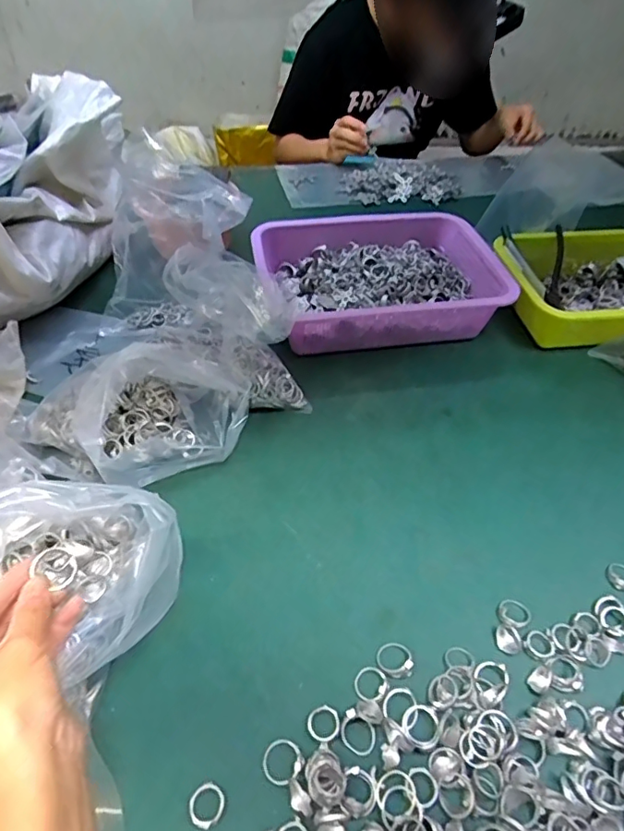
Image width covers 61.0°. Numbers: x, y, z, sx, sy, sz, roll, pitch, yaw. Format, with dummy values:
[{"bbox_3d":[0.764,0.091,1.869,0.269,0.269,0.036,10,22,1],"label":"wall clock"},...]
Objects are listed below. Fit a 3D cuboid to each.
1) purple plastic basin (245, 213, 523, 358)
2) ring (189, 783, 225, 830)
[{"bbox_3d":[0.085,-0.178,0.694,0.302,0.073,0.229,-7,46,-11],"label":"purple plastic basin"},{"bbox_3d":[-0.066,0.244,0.332,0.022,0.004,0.022,2,45,-2],"label":"ring"}]

